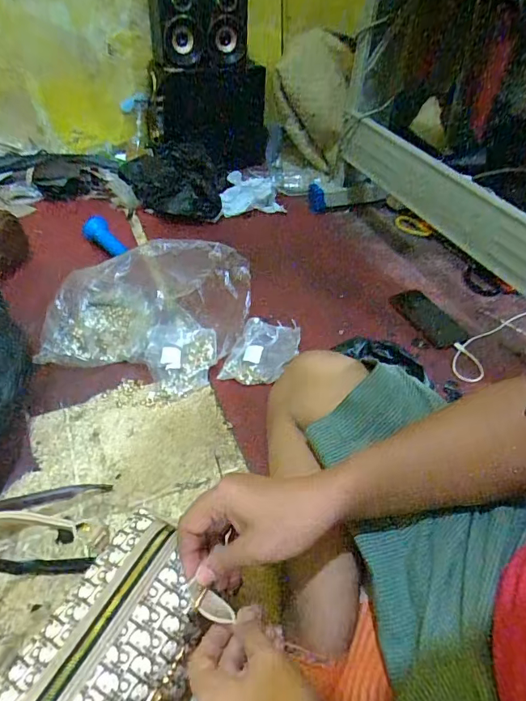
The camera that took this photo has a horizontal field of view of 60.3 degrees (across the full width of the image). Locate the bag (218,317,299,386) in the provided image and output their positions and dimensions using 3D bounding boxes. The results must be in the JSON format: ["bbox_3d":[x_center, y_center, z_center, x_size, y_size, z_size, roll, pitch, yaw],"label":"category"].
[{"bbox_3d":[0.004,-0.005,0.763,0.094,0.055,0.171,25,48,19],"label":"bag"}]

